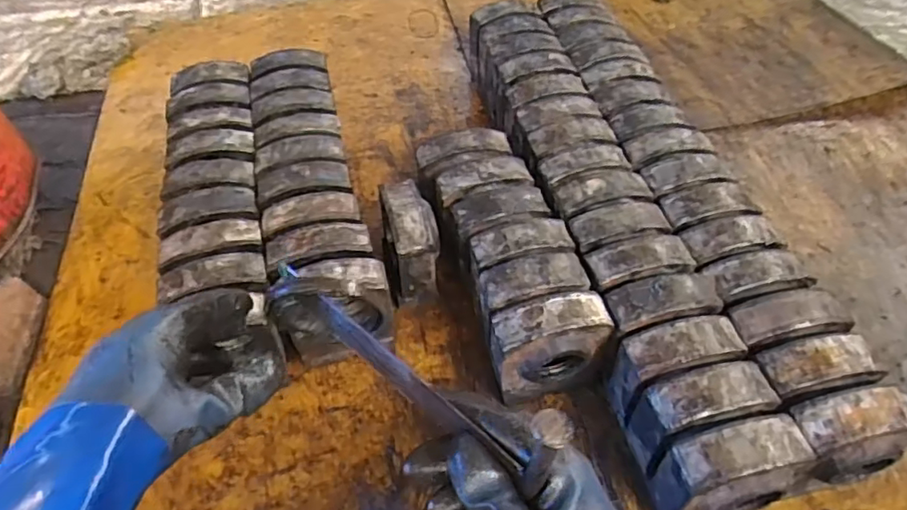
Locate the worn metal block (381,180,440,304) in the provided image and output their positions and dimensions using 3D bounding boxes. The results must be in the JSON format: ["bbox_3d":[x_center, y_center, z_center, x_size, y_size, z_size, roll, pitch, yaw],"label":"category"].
[{"bbox_3d":[-0.073,-0.016,1.025,0.079,0.197,0.149,-11,52,-10],"label":"worn metal block"}]

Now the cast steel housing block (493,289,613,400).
[{"bbox_3d":[0.142,0.144,0.868,0.165,0.181,0.083,-9,52,-9],"label":"cast steel housing block"}]

